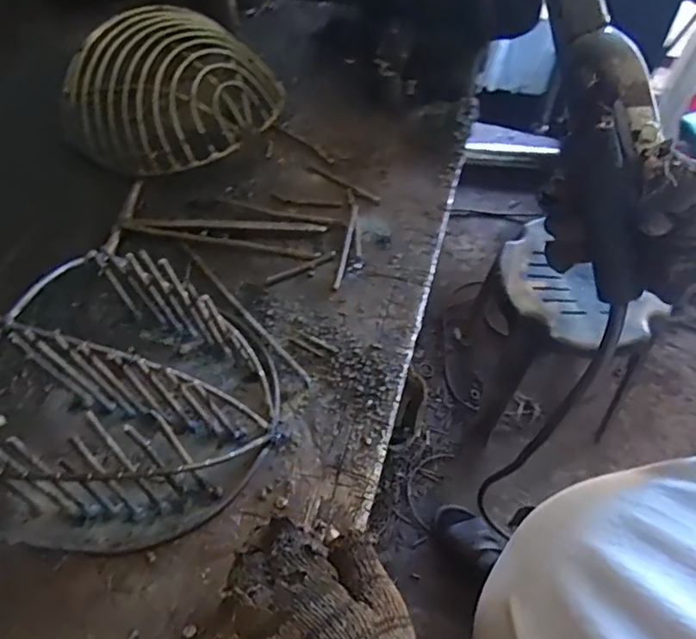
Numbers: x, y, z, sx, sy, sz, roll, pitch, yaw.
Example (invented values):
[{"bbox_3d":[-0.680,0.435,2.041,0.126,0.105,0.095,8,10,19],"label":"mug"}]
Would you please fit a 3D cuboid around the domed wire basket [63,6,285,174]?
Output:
[{"bbox_3d":[-0.190,-0.263,0.638,0.203,0.102,0.206,-1,57,1],"label":"domed wire basket"}]

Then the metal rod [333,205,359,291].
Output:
[{"bbox_3d":[-0.001,-0.075,0.572,0.007,0.005,0.104,9,58,7],"label":"metal rod"}]

